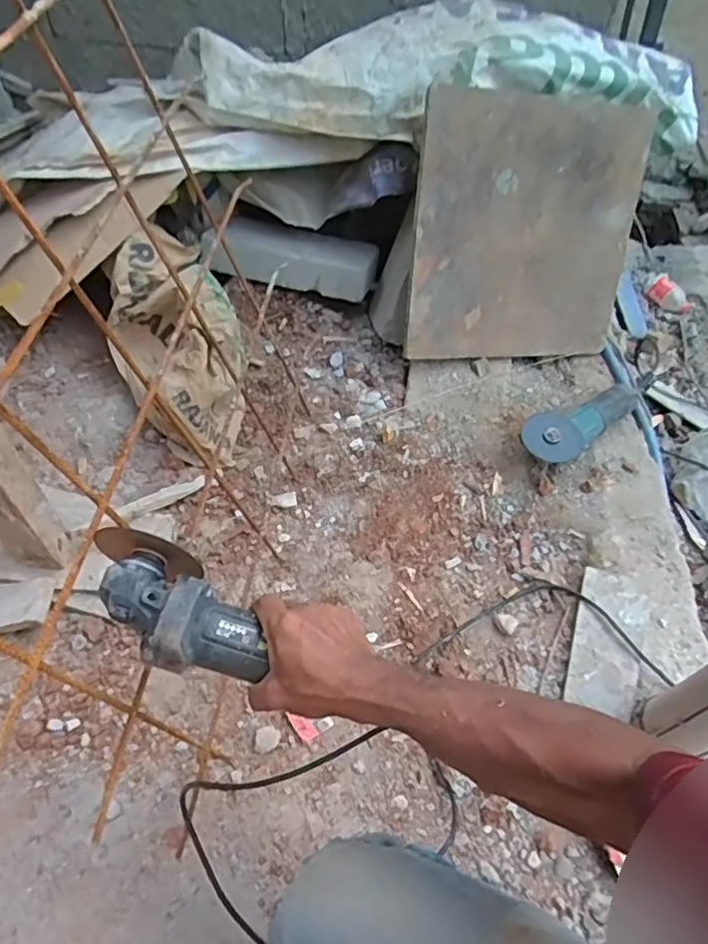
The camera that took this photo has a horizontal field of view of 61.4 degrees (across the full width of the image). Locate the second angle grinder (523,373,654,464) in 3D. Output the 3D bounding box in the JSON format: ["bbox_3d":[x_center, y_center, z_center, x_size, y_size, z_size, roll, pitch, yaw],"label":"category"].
[{"bbox_3d":[0.420,-0.098,1.093,0.284,0.078,0.103,-32,61,-23],"label":"second angle grinder"}]

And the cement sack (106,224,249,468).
[{"bbox_3d":[-0.322,-0.241,1.070,0.215,0.138,0.470,-18,70,-15],"label":"cement sack"}]

